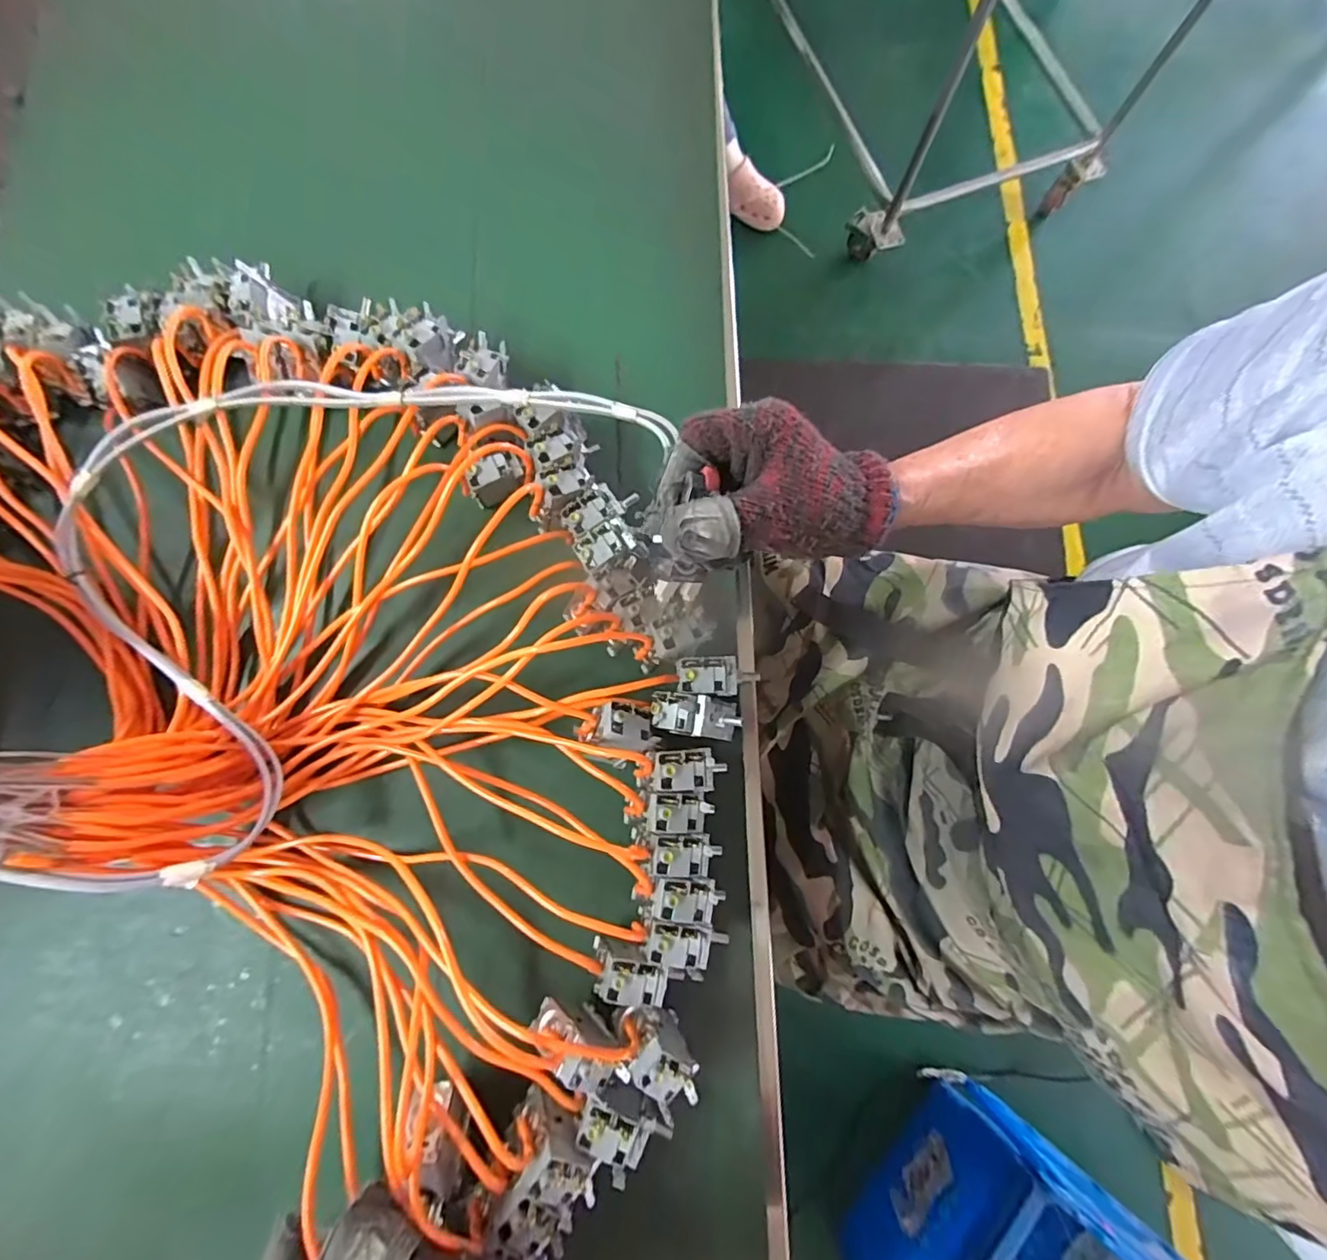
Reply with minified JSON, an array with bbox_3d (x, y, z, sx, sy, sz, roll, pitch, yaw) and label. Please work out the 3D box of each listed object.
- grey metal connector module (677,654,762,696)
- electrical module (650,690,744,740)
[{"bbox_3d":[0.039,0.030,0.364,0.059,0.016,0.025,4,79,-24],"label":"grey metal connector module"},{"bbox_3d":[0.021,0.054,0.355,0.055,0.021,0.026,12,79,-11],"label":"electrical module"}]

